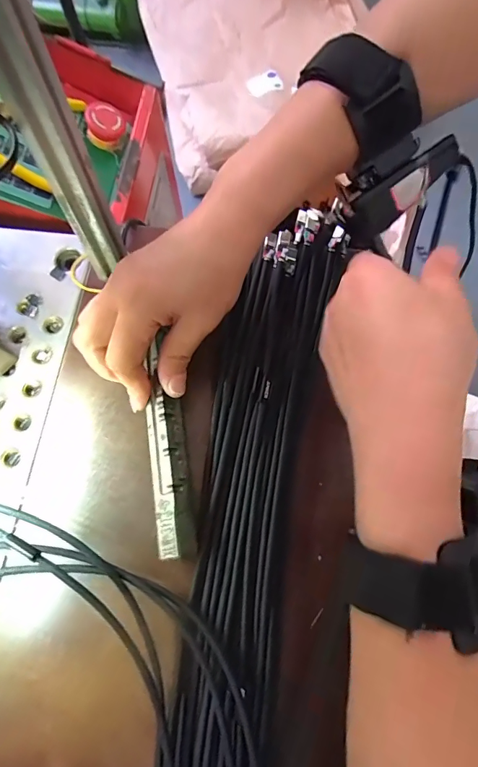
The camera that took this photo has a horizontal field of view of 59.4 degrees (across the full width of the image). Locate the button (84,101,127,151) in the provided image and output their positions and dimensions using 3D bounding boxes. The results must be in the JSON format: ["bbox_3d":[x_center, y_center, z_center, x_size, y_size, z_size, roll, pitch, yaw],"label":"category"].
[{"bbox_3d":[-0.135,-0.257,0.422,0.037,0.029,0.034,14,76,-23],"label":"button"}]

